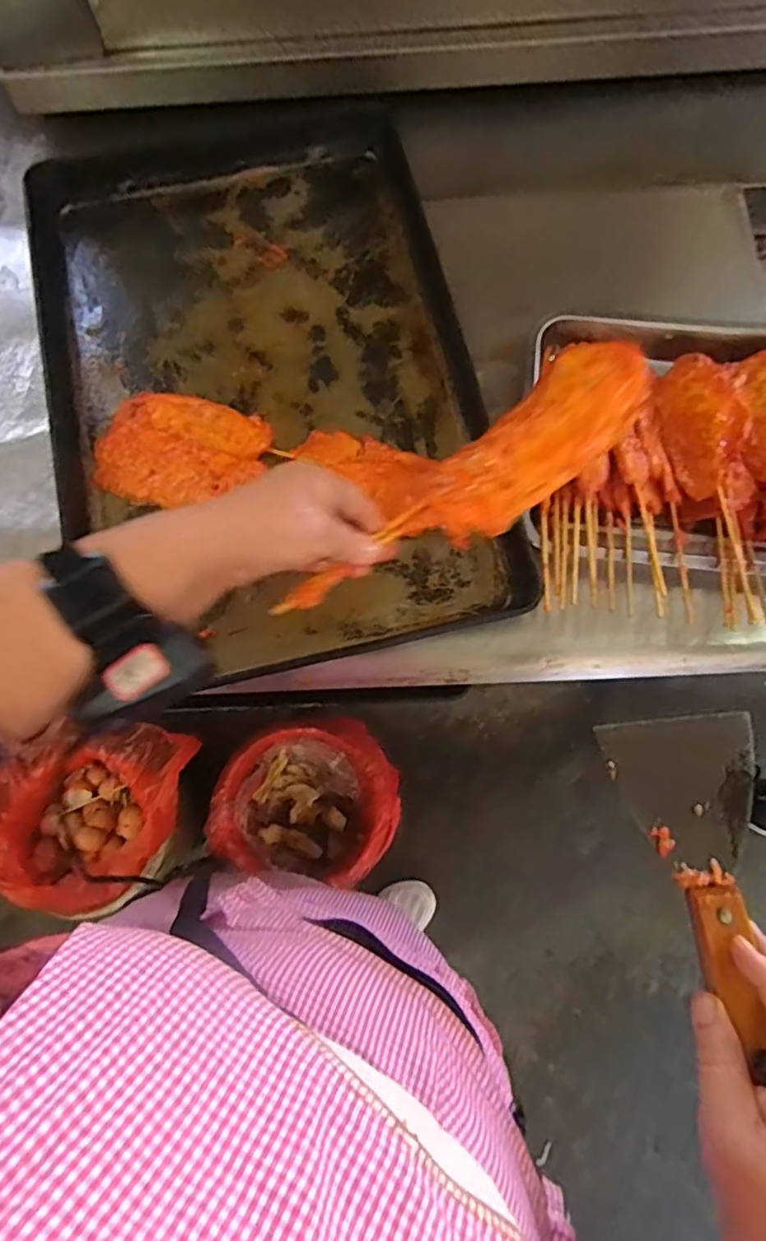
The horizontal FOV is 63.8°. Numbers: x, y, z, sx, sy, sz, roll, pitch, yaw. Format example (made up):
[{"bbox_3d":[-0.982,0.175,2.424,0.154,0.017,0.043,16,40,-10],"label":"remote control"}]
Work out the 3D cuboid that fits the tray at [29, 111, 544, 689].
[{"bbox_3d":[-0.124,-0.279,0.632,0.411,0.038,0.671,-15,76,-2],"label":"tray"}]

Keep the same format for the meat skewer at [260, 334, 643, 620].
[{"bbox_3d":[0.052,-0.083,0.390,0.264,0.022,0.069,-36,78,3],"label":"meat skewer"}]

